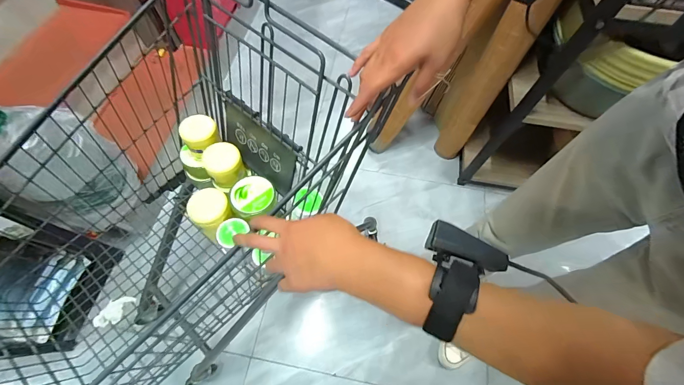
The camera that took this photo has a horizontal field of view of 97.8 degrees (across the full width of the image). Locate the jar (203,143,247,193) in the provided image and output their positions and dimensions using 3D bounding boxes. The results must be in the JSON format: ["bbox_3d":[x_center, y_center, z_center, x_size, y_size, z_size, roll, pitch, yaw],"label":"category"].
[{"bbox_3d":[-0.274,-0.063,0.701,0.083,0.075,0.078,0,66,-1],"label":"jar"}]

